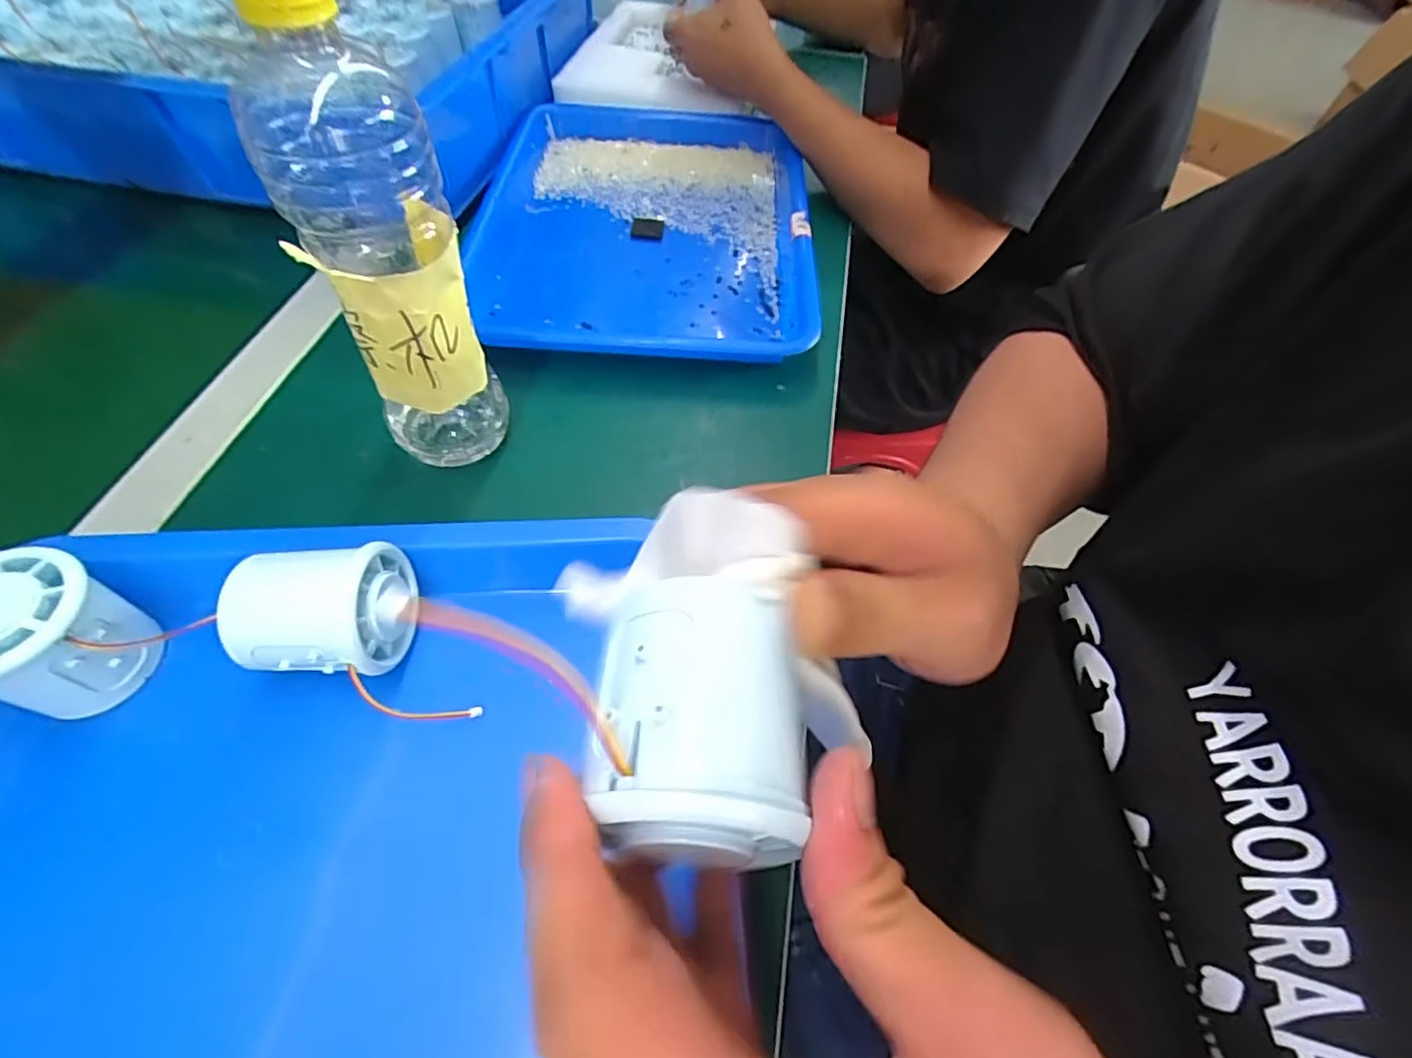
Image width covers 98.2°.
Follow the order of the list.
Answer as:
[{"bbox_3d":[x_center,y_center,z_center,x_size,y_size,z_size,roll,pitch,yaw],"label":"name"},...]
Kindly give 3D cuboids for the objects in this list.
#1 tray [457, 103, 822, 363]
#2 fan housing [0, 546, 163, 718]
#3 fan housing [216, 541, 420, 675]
[{"bbox_3d":[-0.048,-0.252,0.496,0.260,0.029,0.322,5,56,0],"label":"tray"},{"bbox_3d":[-0.273,0.047,0.257,0.054,0.062,0.053,1,56,-2],"label":"fan housing"},{"bbox_3d":[-0.166,0.041,0.273,0.063,0.059,0.049,-2,57,-5],"label":"fan housing"}]

